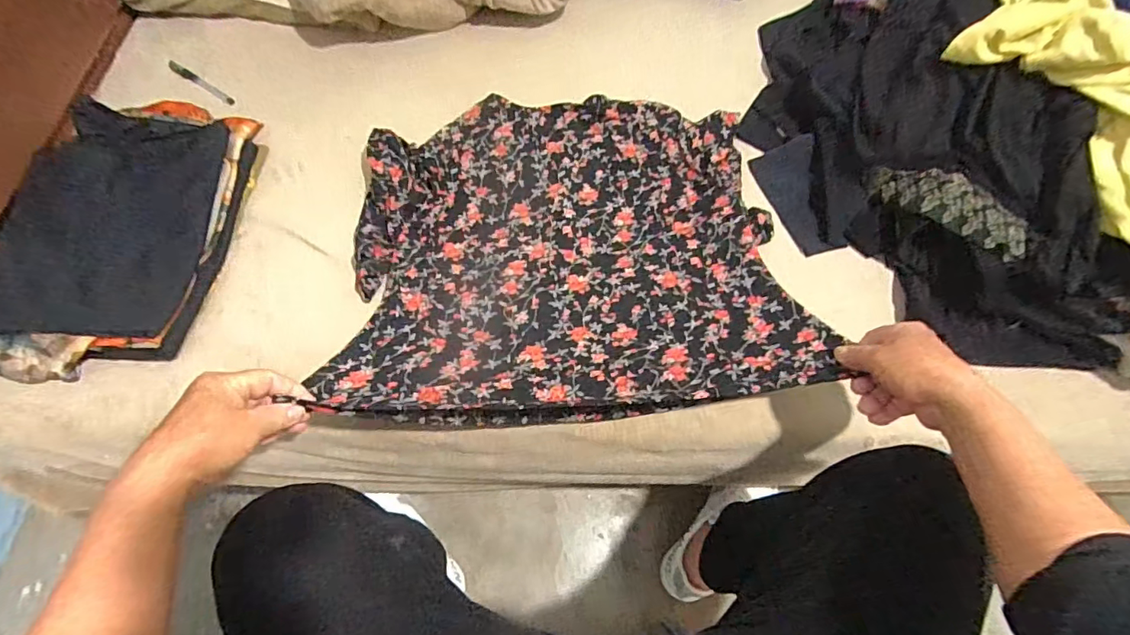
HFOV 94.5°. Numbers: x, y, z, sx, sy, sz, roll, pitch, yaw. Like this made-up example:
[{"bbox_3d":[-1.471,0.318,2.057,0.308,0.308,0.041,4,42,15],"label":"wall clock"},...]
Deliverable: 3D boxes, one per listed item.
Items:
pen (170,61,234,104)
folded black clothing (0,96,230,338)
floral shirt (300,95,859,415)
[{"bbox_3d":[-0.550,-0.353,0.789,0.150,0.009,0.016,33,68,14],"label":"pen"},{"bbox_3d":[-0.549,-0.119,0.636,0.219,0.073,0.312,0,64,-1],"label":"folded black clothing"},{"bbox_3d":[0.004,-0.109,0.646,0.511,0.082,0.471,-2,64,-2],"label":"floral shirt"}]

